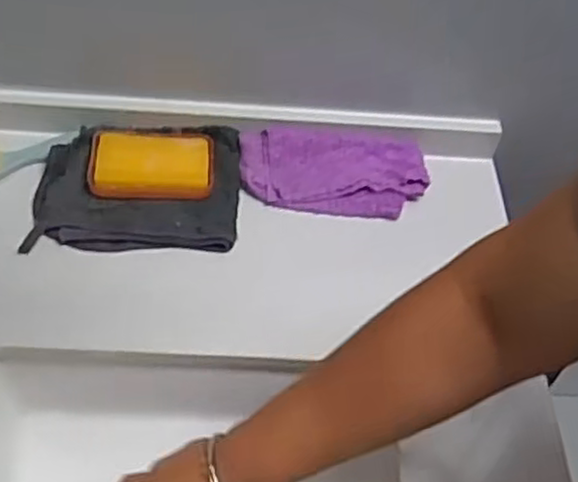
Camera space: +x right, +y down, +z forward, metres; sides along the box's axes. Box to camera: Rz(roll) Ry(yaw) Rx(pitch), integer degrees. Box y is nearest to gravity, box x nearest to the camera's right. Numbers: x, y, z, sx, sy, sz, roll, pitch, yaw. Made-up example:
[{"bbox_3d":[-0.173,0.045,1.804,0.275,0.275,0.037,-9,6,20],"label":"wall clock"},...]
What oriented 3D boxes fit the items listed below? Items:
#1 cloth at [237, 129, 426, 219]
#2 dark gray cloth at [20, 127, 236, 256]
[{"bbox_3d":[0.044,-0.068,0.722,0.183,0.019,0.092,2,66,-2],"label":"cloth"},{"bbox_3d":[-0.144,-0.056,0.692,0.189,0.028,0.140,0,50,-6],"label":"dark gray cloth"}]

